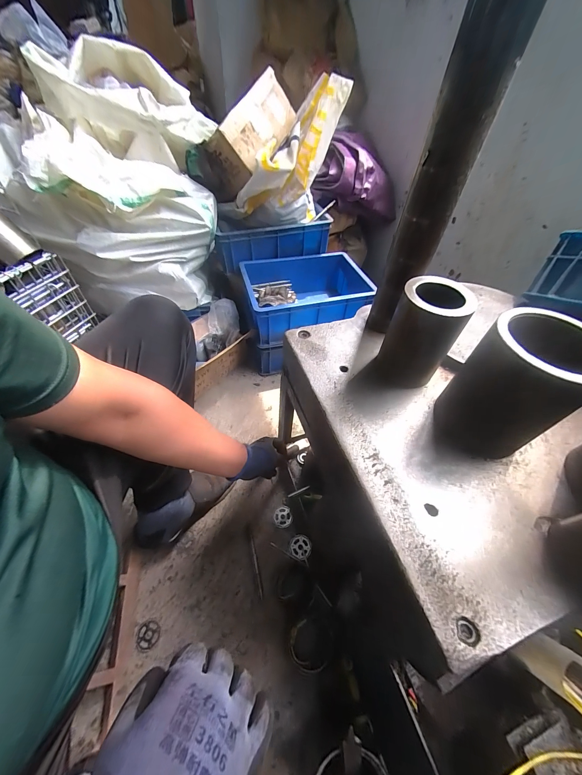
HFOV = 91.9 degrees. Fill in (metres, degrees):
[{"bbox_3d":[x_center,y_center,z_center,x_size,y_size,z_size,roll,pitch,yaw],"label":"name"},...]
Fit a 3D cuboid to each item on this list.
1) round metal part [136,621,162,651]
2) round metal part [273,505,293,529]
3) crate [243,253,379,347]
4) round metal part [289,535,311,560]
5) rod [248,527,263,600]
[{"bbox_3d":[-0.289,0.504,0.572,0.045,0.011,0.046,2,51,-2],"label":"round metal part"},{"bbox_3d":[-0.021,0.334,0.726,0.048,0.007,0.051,2,51,-2],"label":"round metal part"},{"bbox_3d":[0.049,-0.319,0.977,0.409,0.146,0.298,-11,53,-12],"label":"crate"},{"bbox_3d":[0.023,0.385,0.678,0.049,0.006,0.050,2,51,-2],"label":"round metal part"},{"bbox_3d":[-0.082,0.402,0.654,0.009,0.010,0.144,-11,52,-12],"label":"rod"}]

